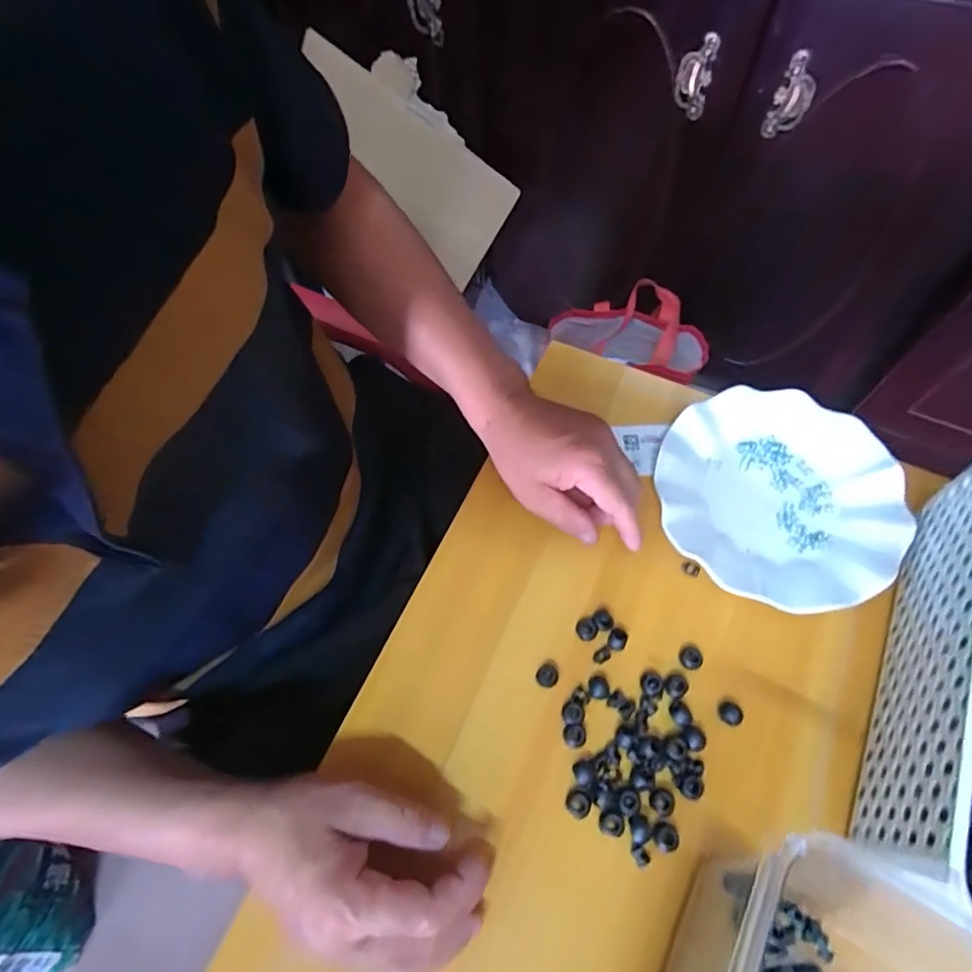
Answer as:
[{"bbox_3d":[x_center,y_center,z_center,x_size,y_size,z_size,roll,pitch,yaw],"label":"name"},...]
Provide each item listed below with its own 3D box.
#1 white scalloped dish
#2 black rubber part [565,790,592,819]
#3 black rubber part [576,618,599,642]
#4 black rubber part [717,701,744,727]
[{"bbox_3d":[0.227,0.006,0.425,0.177,0.024,0.179,5,64,4],"label":"white scalloped dish"},{"bbox_3d":[0.058,0.199,0.339,0.015,0.005,0.015,-1,64,1],"label":"black rubber part"},{"bbox_3d":[0.073,0.106,0.394,0.014,0.013,0.015,-1,64,1],"label":"black rubber part"},{"bbox_3d":[0.164,0.152,0.362,0.012,0.010,0.015,-17,65,-7],"label":"black rubber part"}]

